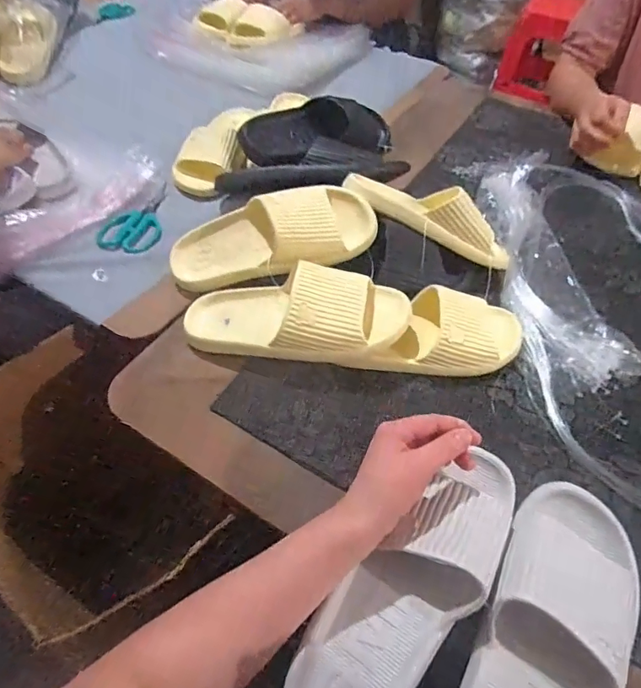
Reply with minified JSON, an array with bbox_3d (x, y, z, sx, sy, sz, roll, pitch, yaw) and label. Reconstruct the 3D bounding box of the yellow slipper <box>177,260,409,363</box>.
[{"bbox_3d":[-0.033,-0.033,0.545,0.263,0.073,0.107,2,52,3],"label":"yellow slipper"}]

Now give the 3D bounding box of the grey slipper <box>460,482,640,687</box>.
[{"bbox_3d":[0.177,0.239,0.375,0.104,0.077,0.272,26,57,20],"label":"grey slipper"}]

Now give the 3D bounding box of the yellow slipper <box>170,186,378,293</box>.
[{"bbox_3d":[-0.065,-0.132,0.601,0.253,0.084,0.097,-11,51,11],"label":"yellow slipper"}]

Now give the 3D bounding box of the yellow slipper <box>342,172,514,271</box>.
[{"bbox_3d":[0.145,-0.171,0.635,0.239,0.059,0.080,26,56,3],"label":"yellow slipper"}]

